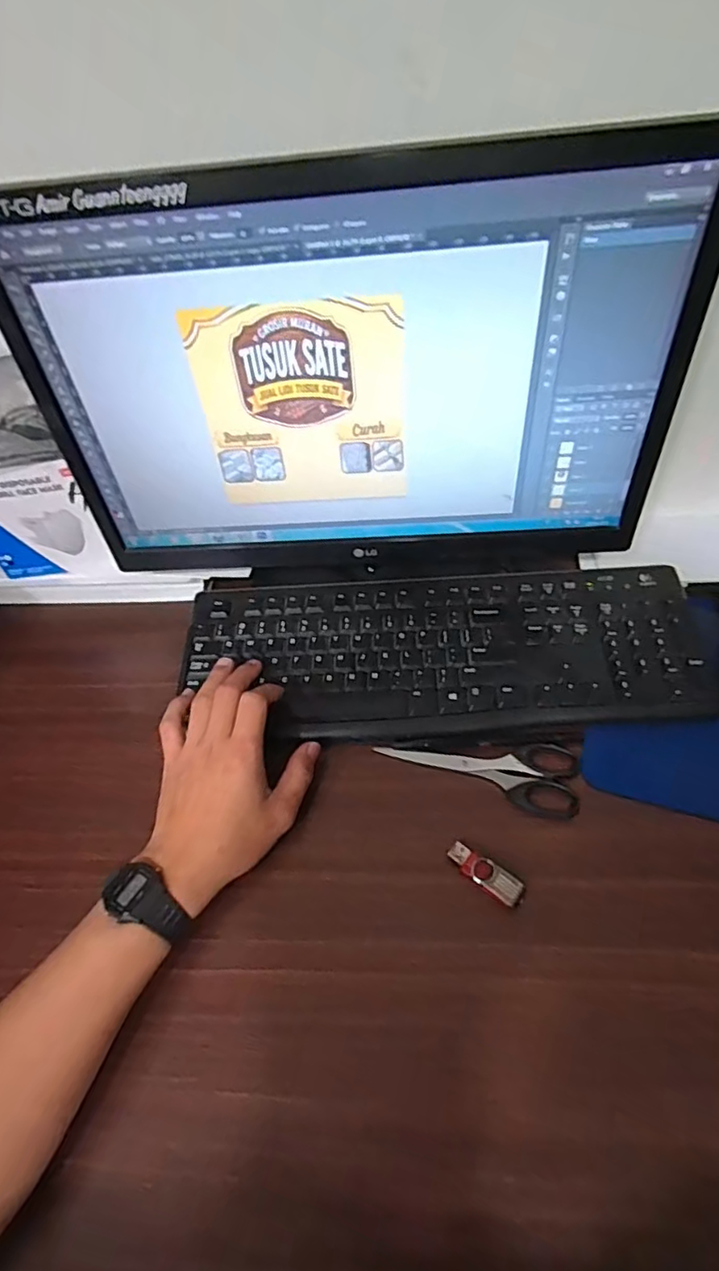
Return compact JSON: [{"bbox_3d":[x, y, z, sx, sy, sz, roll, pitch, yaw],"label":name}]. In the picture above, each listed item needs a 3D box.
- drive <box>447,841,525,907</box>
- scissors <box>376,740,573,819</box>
[{"bbox_3d":[0.085,0.162,0.392,0.054,0.009,0.019,30,65,22],"label":"drive"},{"bbox_3d":[0.090,0.102,0.446,0.150,0.005,0.056,8,58,10],"label":"scissors"}]

